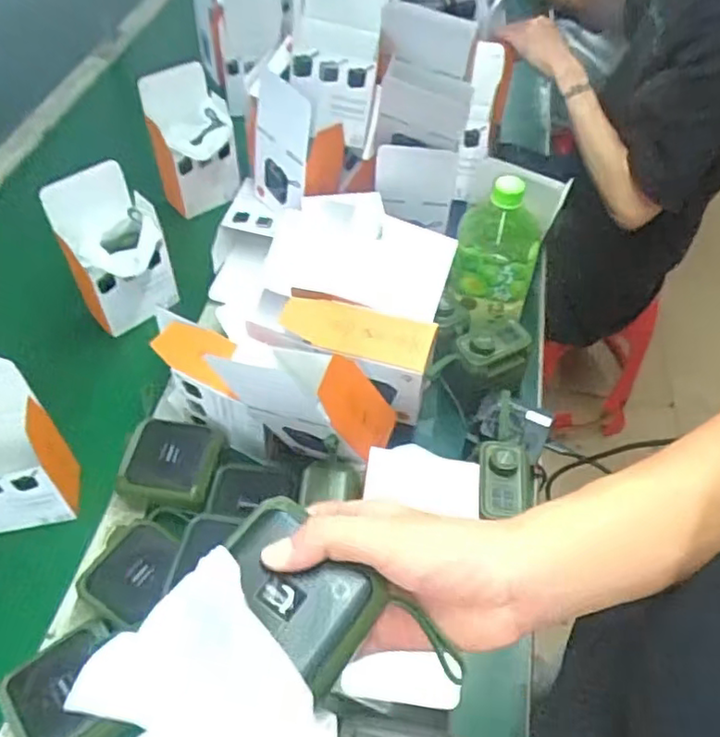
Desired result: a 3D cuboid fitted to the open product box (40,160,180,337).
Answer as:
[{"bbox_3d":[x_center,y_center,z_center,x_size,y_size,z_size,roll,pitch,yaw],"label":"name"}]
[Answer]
[{"bbox_3d":[-0.287,-0.136,0.752,0.109,0.167,0.098,-24,56,-18],"label":"open product box"}]

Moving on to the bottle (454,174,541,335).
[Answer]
[{"bbox_3d":[0.152,-0.135,0.700,0.084,0.161,0.087,7,53,5],"label":"bottle"}]

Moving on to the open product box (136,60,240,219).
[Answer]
[{"bbox_3d":[-0.236,-0.317,0.901,0.101,0.195,0.084,-24,56,-18],"label":"open product box"}]

